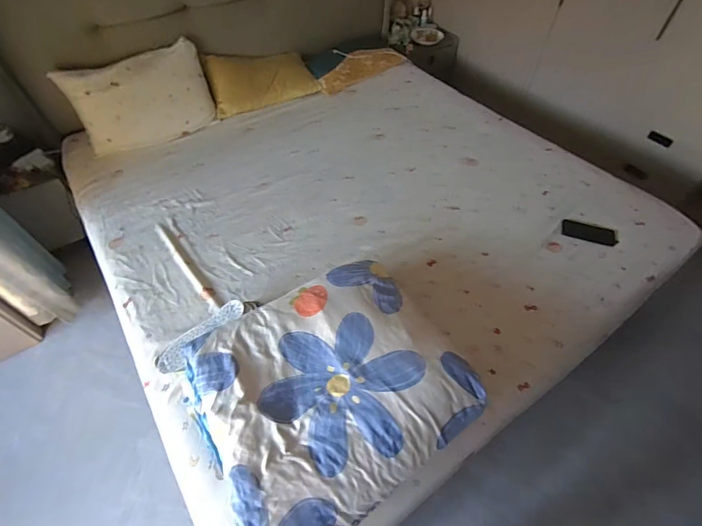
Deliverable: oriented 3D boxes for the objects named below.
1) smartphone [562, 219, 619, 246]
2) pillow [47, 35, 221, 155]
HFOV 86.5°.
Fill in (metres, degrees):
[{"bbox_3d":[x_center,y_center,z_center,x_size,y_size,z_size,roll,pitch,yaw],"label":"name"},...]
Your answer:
[{"bbox_3d":[0.818,-0.106,1.280,0.168,0.011,0.071,21,69,32],"label":"smartphone"},{"bbox_3d":[-0.872,-0.690,1.581,0.532,0.341,0.140,-27,36,-22],"label":"pillow"}]

